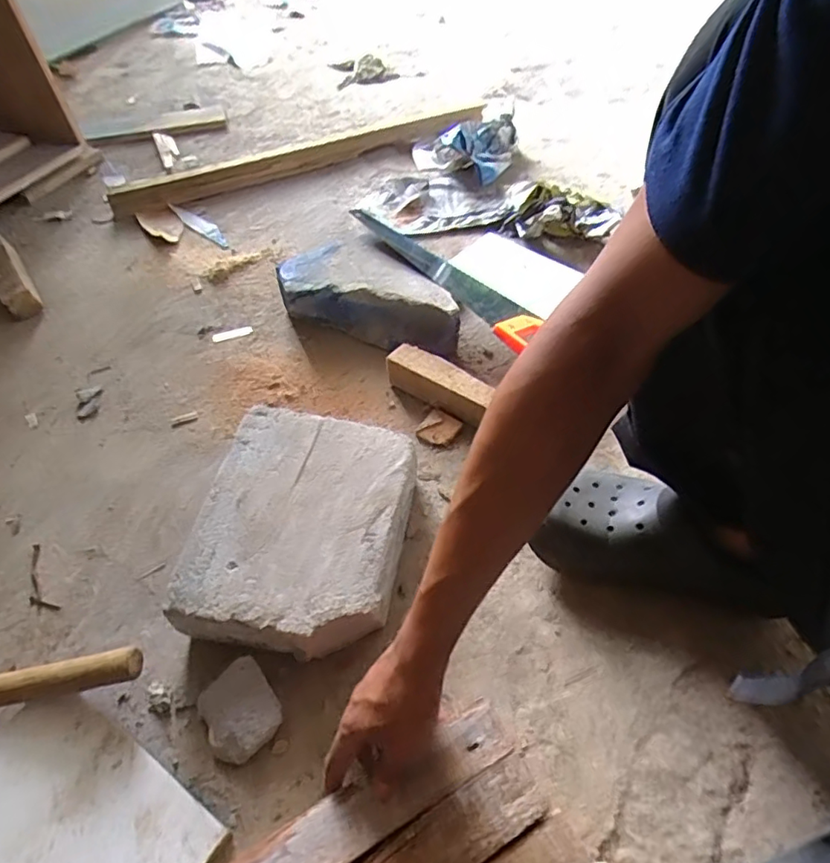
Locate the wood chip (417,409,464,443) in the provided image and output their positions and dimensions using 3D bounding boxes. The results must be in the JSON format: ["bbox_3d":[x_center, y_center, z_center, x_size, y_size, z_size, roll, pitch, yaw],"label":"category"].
[{"bbox_3d":[0.030,-0.004,0.714,0.047,0.015,0.043,31,58,23],"label":"wood chip"}]

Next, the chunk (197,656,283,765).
[{"bbox_3d":[-0.155,0.249,0.503,0.063,0.032,0.070,-32,58,-22],"label":"chunk"}]

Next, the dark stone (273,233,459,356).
[{"bbox_3d":[-0.058,-0.199,0.831,0.269,0.079,0.156,15,53,13],"label":"dark stone"}]

